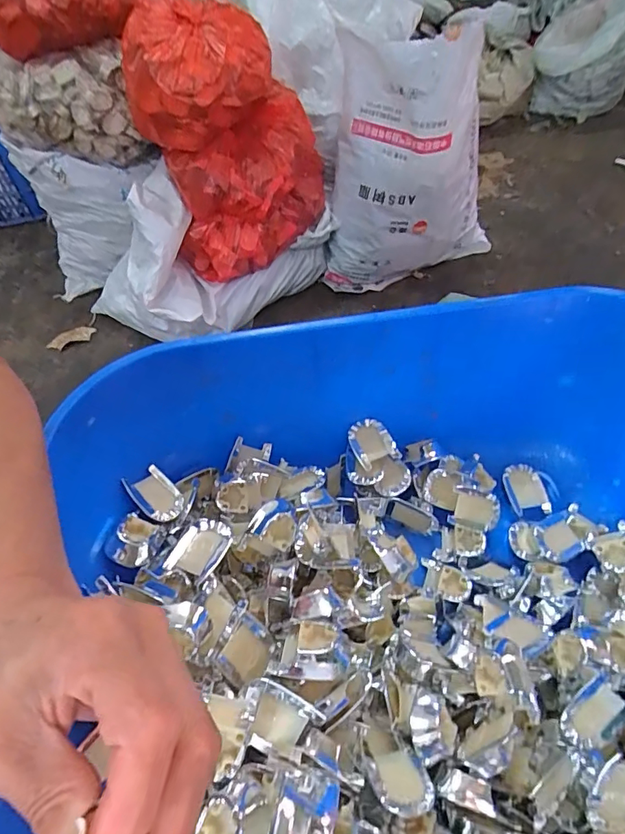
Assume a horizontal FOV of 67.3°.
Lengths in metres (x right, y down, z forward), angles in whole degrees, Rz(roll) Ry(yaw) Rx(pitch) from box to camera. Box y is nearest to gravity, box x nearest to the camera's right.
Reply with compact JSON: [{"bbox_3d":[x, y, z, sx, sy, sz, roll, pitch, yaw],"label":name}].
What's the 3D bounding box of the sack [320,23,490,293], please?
[{"bbox_3d":[0.263,-0.557,1.119,0.432,0.523,0.231,7,60,4],"label":"sack"}]

